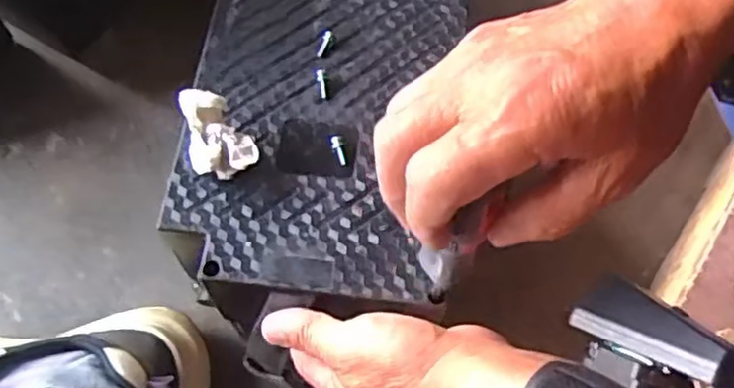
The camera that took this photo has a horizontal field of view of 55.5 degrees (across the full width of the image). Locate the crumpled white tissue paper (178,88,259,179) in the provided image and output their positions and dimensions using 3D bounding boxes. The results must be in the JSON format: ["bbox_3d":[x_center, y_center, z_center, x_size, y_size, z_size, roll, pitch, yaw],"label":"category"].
[{"bbox_3d":[-0.089,-0.035,0.424,0.041,0.038,0.044,-7,66,-5],"label":"crumpled white tissue paper"}]

